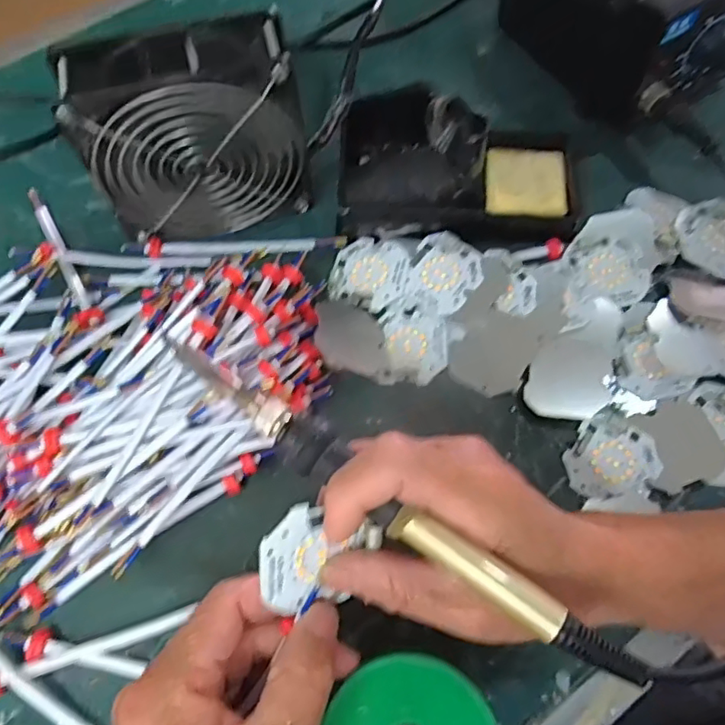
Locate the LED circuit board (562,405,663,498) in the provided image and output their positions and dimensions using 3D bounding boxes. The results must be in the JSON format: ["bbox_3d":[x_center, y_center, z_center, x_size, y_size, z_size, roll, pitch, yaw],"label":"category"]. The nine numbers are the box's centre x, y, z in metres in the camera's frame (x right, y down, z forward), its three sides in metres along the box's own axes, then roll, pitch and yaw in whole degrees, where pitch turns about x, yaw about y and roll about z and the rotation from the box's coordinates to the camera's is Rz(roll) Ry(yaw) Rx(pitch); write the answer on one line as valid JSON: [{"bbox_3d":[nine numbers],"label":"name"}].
[{"bbox_3d":[0.137,0.053,0.329,0.049,0.007,0.042,-40,72,-14],"label":"LED circuit board"}]

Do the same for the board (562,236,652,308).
[{"bbox_3d":[0.151,-0.055,0.365,0.047,0.006,0.044,-10,68,-3],"label":"board"}]

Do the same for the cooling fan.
[{"bbox_3d":[-0.093,-0.125,0.343,0.117,0.116,0.051,-11,68,-3],"label":"cooling fan"}]

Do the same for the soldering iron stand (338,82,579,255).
[{"bbox_3d":[0.060,-0.126,0.364,0.150,0.068,0.087,-2,67,0],"label":"soldering iron stand"}]

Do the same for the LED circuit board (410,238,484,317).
[{"bbox_3d":[0.051,-0.055,0.364,0.042,0.009,0.041,38,73,15],"label":"LED circuit board"}]

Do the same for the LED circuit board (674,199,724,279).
[{"bbox_3d":[0.224,-0.079,0.373,0.048,0.010,0.052,-11,68,-3],"label":"LED circuit board"}]

